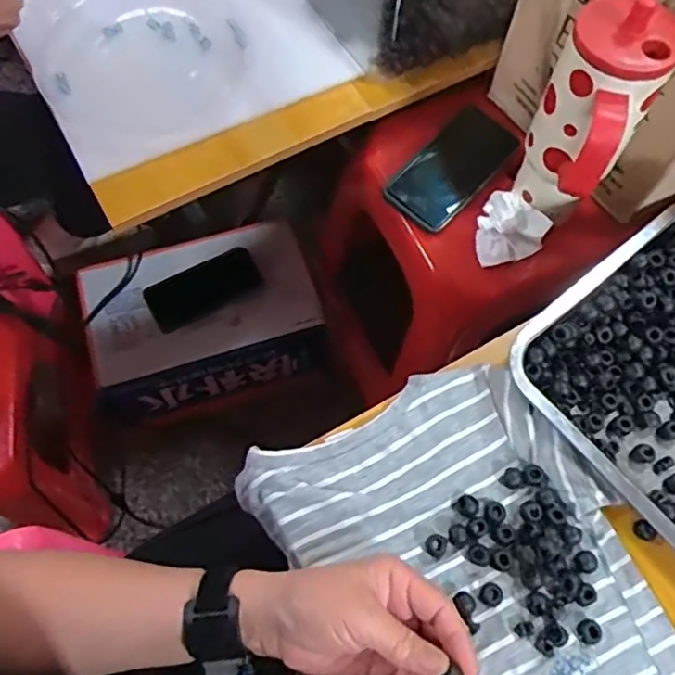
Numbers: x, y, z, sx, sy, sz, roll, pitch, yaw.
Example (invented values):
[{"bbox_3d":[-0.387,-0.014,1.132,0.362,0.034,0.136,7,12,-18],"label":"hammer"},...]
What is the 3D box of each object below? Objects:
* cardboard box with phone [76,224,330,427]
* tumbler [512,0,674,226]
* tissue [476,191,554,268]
[{"bbox_3d":[-0.199,-0.019,0.968,0.321,0.170,0.207,-16,68,-9],"label":"cardboard box with phone"},{"bbox_3d":[0.210,-0.178,0.547,0.084,0.195,0.108,26,68,10],"label":"tumbler"},{"bbox_3d":[0.175,-0.107,0.636,0.067,0.041,0.072,26,68,10],"label":"tissue"}]

